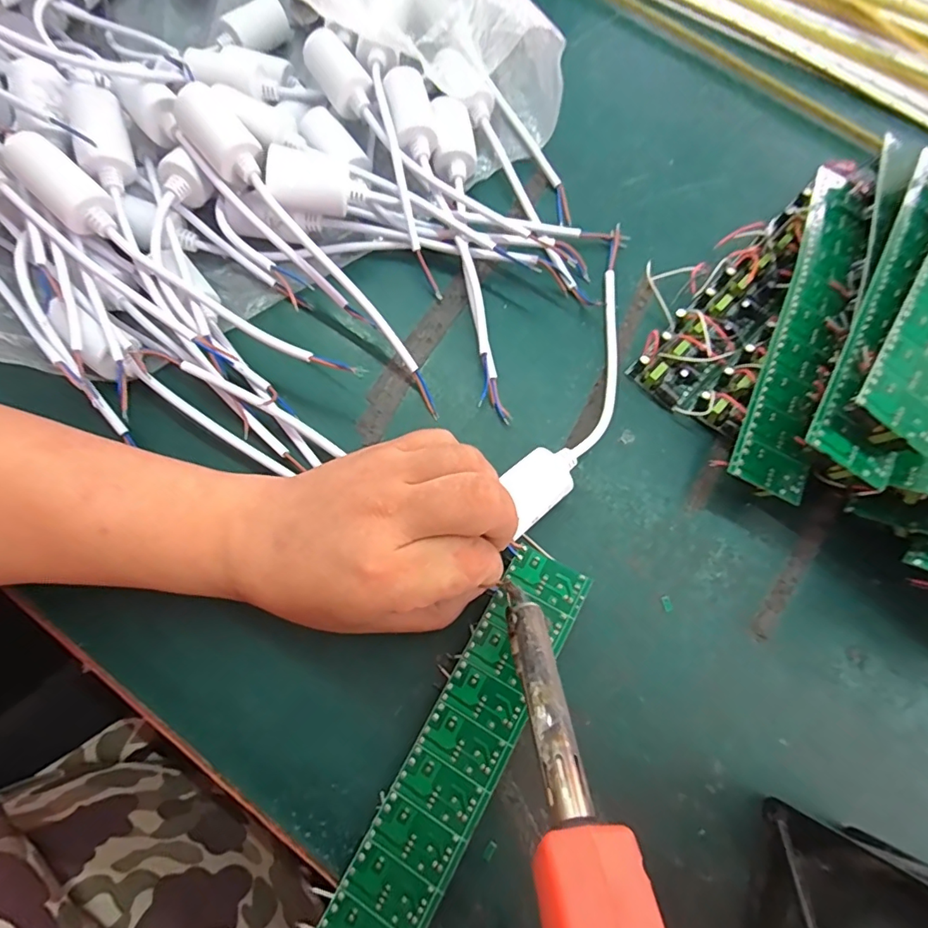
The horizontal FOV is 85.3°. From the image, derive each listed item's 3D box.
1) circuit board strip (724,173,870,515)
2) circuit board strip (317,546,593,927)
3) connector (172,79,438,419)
[{"bbox_3d":[0.186,-0.075,0.267,0.039,0.010,0.196,26,75,-4],"label":"circuit board strip"},{"bbox_3d":[-0.004,0.135,0.226,0.037,0.017,0.200,29,74,9],"label":"circuit board strip"},{"bbox_3d":[-0.083,-0.119,0.294,0.027,0.037,0.217,-42,96,-12],"label":"connector"}]

